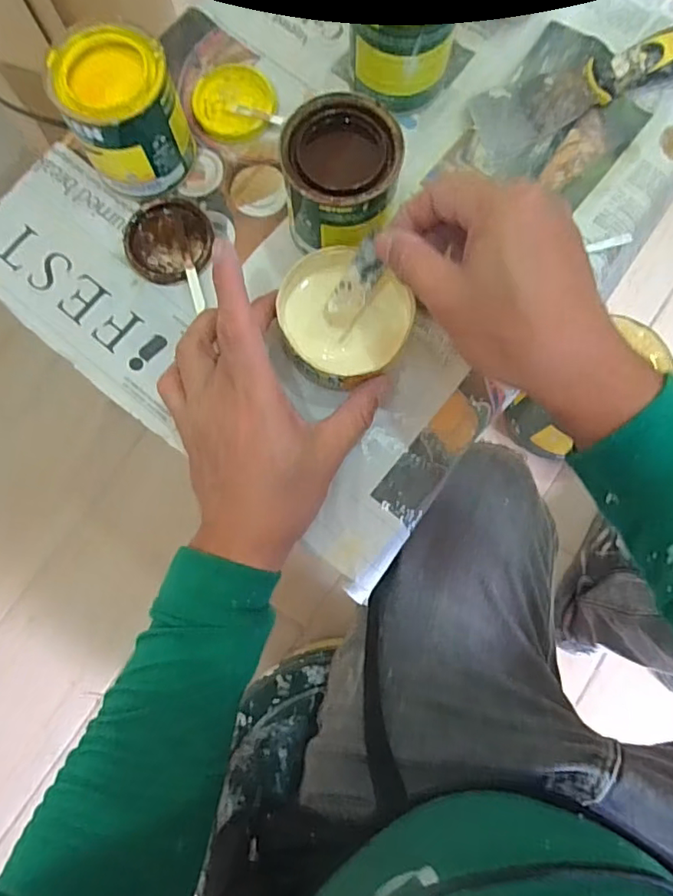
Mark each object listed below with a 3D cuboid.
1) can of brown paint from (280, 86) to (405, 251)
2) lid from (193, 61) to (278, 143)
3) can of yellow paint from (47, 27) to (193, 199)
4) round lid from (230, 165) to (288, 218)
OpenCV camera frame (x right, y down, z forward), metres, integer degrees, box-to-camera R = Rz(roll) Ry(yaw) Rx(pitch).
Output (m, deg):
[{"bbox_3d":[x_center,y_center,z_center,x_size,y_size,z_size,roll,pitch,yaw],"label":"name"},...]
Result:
[{"bbox_3d":[0.003,-0.164,0.357,0.069,0.067,0.079,16,80,3],"label":"can of brown paint"},{"bbox_3d":[-0.075,-0.257,0.417,0.059,0.007,0.061,0,80,0],"label":"lid"},{"bbox_3d":[-0.138,-0.219,0.373,0.071,0.074,0.068,-24,81,-4],"label":"can of yellow paint"},{"bbox_3d":[-0.055,-0.186,0.405,0.039,0.004,0.041,4,80,1],"label":"round lid"}]

